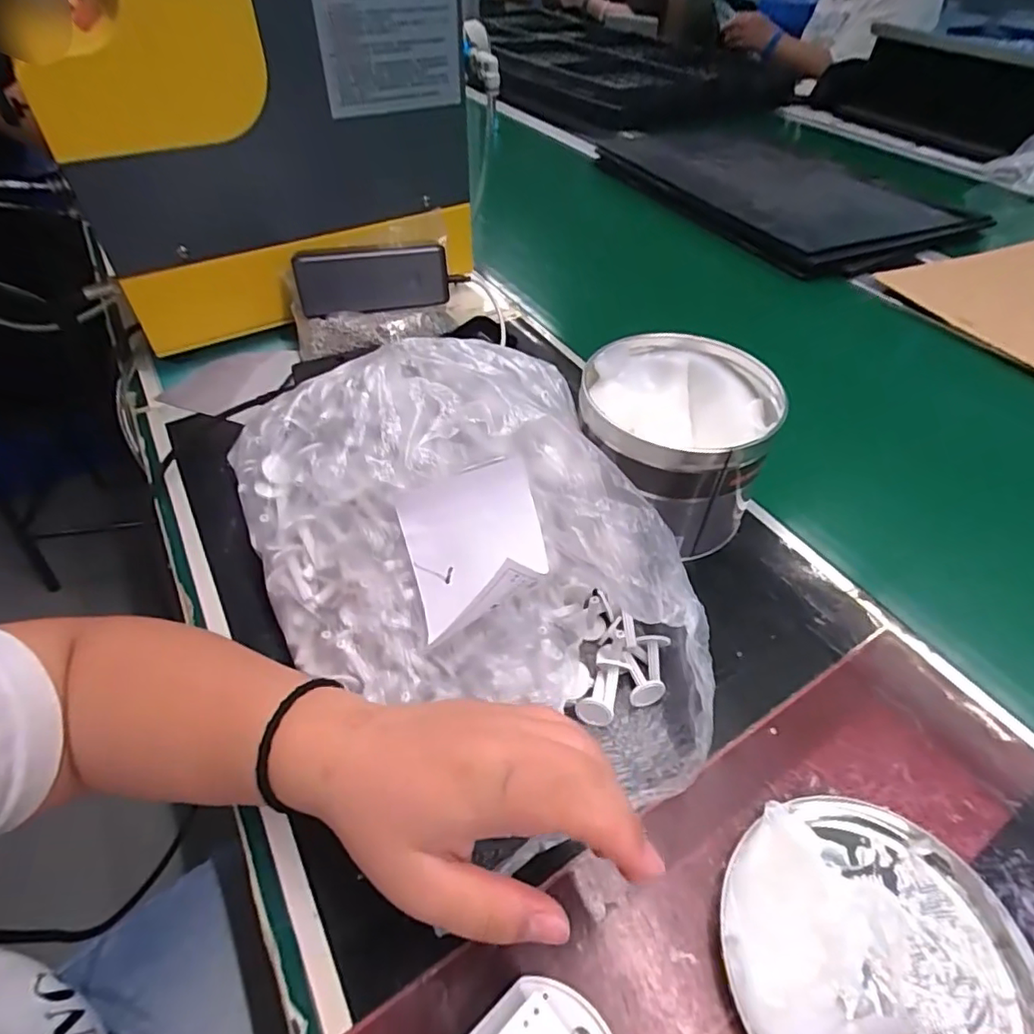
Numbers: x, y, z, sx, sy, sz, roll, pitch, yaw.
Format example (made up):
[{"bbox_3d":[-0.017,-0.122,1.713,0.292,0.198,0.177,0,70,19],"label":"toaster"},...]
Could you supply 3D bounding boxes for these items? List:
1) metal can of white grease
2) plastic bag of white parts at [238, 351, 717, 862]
[{"bbox_3d":[0.104,-0.049,0.409,0.121,0.104,0.121,1,47,-1],"label":"metal can of white grease"},{"bbox_3d":[-0.030,0.014,0.332,0.212,0.121,0.309,-23,52,-21],"label":"plastic bag of white parts"}]

